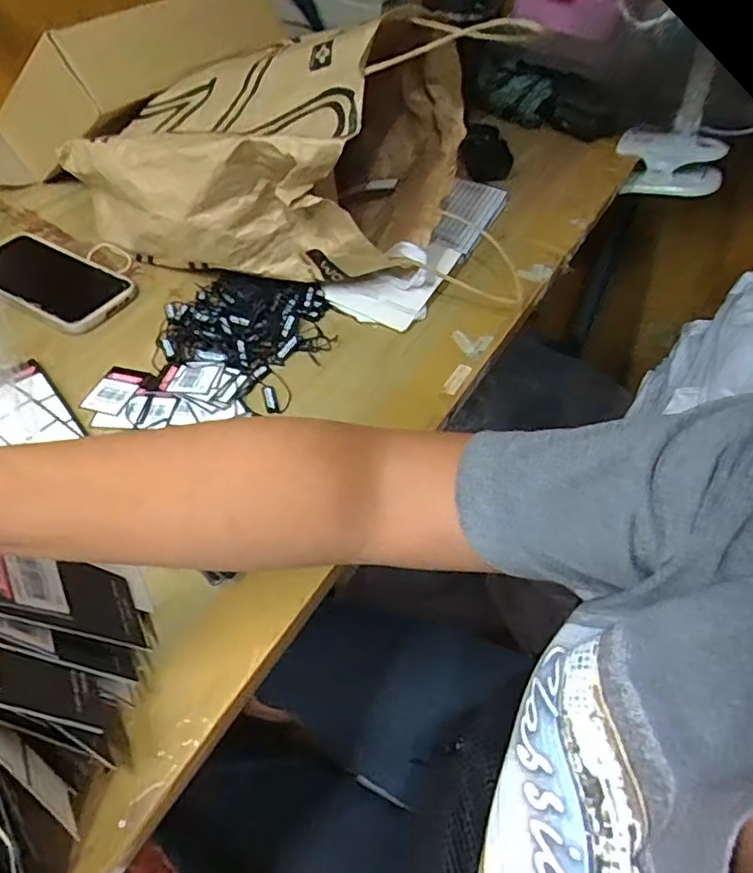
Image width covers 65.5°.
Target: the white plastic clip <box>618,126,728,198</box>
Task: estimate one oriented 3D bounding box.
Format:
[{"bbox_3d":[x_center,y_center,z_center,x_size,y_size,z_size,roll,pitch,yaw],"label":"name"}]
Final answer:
[{"bbox_3d":[0.387,-0.361,0.767,0.135,0.079,0.031,7,19,10],"label":"white plastic clip"}]

